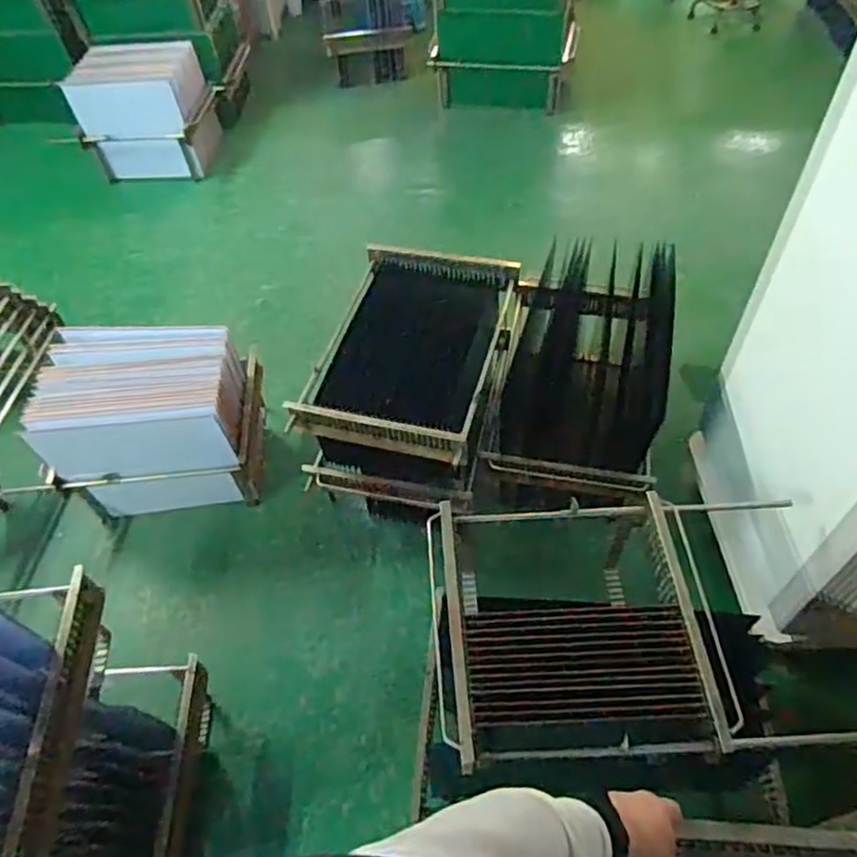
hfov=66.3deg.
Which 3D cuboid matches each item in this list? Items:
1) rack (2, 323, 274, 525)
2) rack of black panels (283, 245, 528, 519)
[{"bbox_3d":[-0.724,-0.023,1.763,0.543,0.445,0.324,-6,52,-1],"label":"rack"},{"bbox_3d":[-0.029,-0.125,1.736,0.430,0.424,0.636,13,54,13],"label":"rack of black panels"}]

